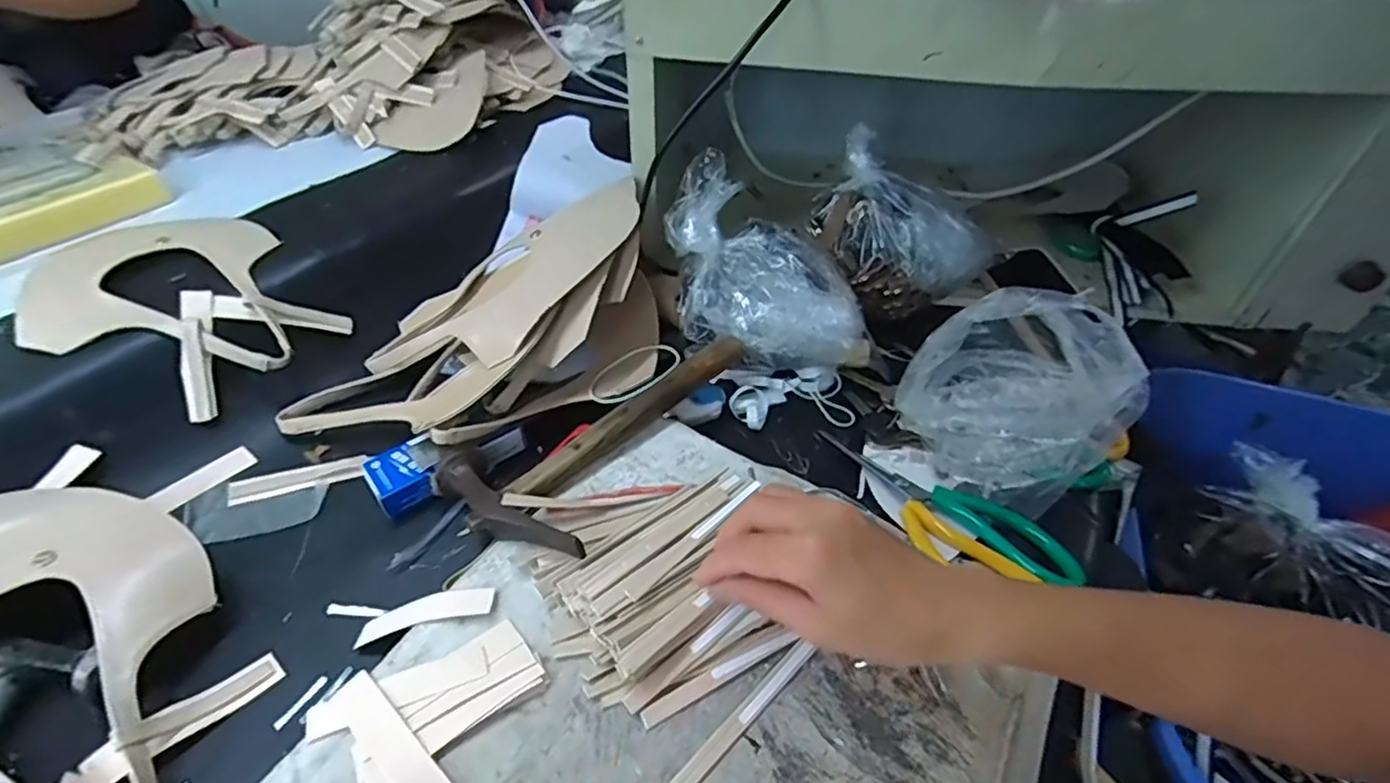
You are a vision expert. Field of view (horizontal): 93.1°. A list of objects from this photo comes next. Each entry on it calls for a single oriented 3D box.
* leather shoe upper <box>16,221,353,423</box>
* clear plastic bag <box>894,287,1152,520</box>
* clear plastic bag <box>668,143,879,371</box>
[{"bbox_3d":[-0.393,-0.063,0.506,0.183,0.059,0.169,30,51,26],"label":"leather shoe upper"},{"bbox_3d":[0.211,0.004,0.441,0.102,0.137,0.112,-15,47,-19],"label":"clear plastic bag"},{"bbox_3d":[0.063,-0.092,0.527,0.181,0.128,0.100,26,48,22],"label":"clear plastic bag"}]

